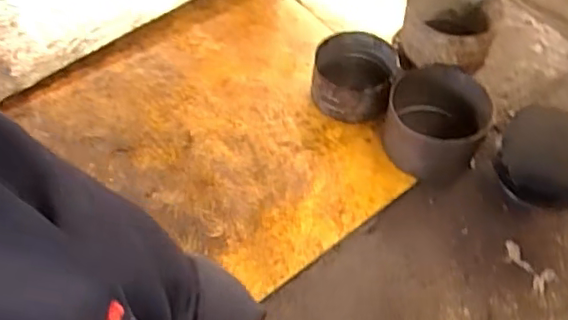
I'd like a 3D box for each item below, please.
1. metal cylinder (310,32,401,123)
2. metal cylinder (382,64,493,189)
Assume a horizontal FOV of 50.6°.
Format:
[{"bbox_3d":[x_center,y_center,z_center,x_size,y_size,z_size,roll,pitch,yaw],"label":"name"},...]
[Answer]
[{"bbox_3d":[0.213,-0.252,1.843,0.243,0.168,0.235,-2,56,2],"label":"metal cylinder"},{"bbox_3d":[0.421,-0.108,1.686,0.281,0.213,0.281,21,57,13],"label":"metal cylinder"}]

